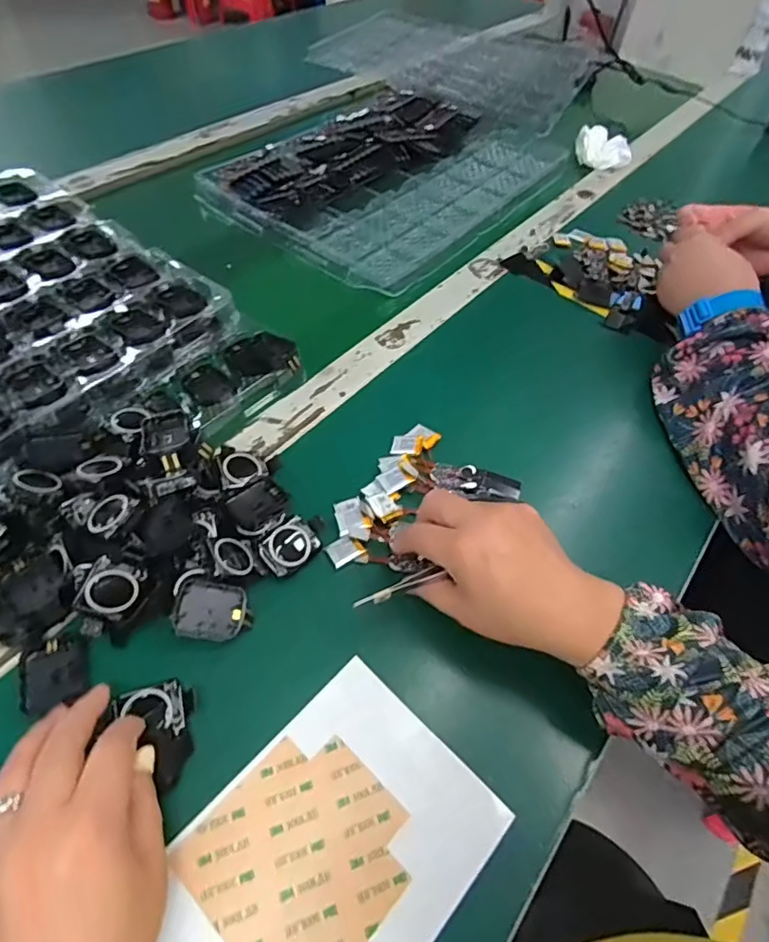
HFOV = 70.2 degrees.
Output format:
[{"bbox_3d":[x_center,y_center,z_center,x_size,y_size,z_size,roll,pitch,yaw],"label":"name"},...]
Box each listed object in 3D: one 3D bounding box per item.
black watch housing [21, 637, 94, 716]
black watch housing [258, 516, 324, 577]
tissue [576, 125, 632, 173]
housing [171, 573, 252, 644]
[{"bbox_3d":[-0.194,0.119,0.323,0.035,0.008,0.040,-17,57,-18],"label":"black watch housing"},{"bbox_3d":[-0.063,0.049,0.384,0.048,0.013,0.031,-37,65,-28],"label":"black watch housing"},{"bbox_3d":[0.316,-0.461,0.793,0.054,0.044,0.078,-19,58,-19],"label":"tissue"},{"bbox_3d":[-0.107,0.087,0.343,0.046,0.007,0.037,13,67,-12],"label":"housing"}]

